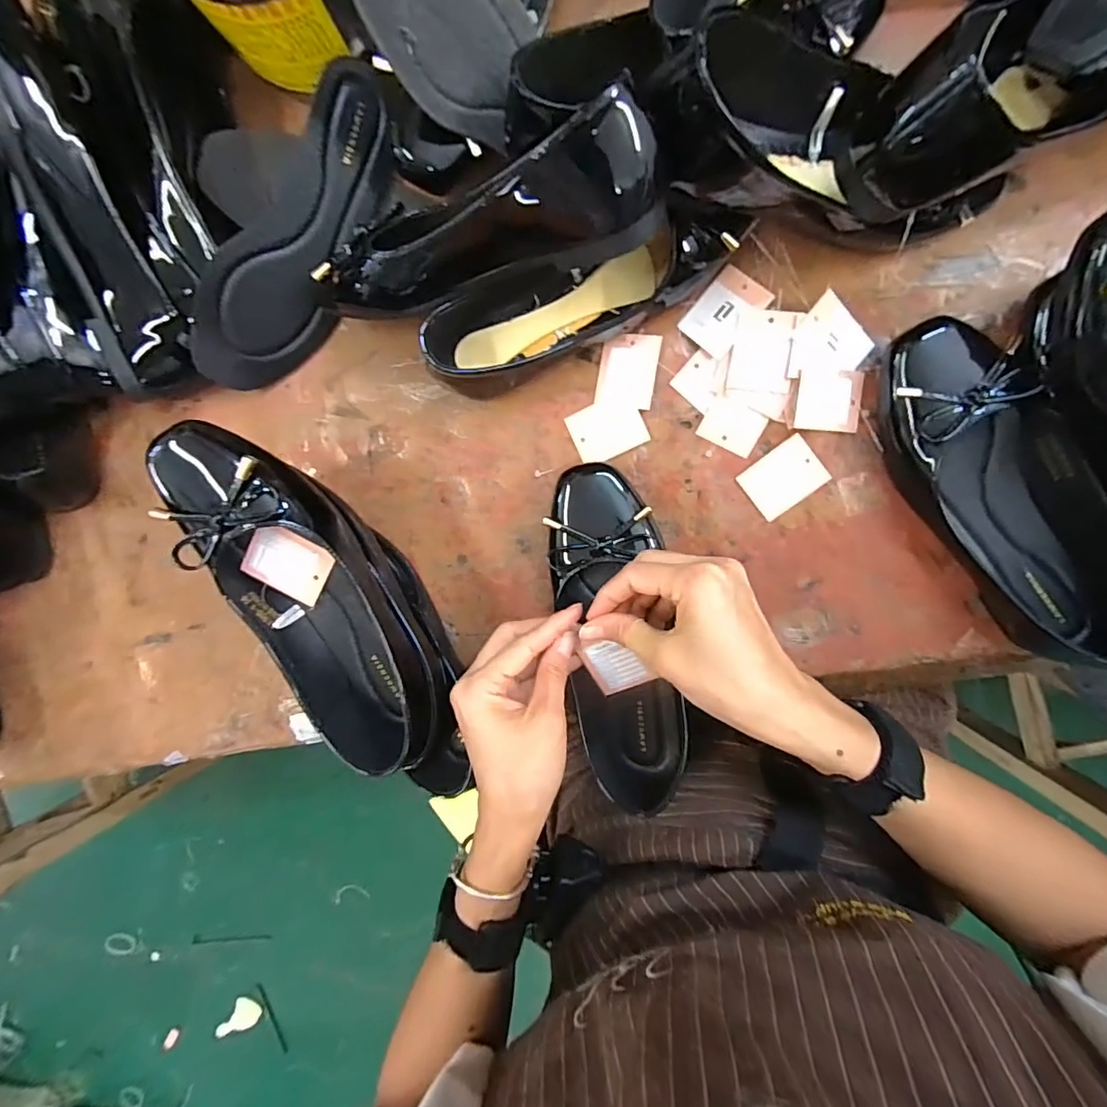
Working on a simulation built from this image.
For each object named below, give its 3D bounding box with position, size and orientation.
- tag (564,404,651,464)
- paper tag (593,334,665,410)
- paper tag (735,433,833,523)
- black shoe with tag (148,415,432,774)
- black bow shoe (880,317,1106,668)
[{"bbox_3d":[0.038,-0.089,0.368,0.049,0.004,0.040,-24,93,9],"label":"tag"},{"bbox_3d":[0.052,-0.128,0.361,0.040,0.005,0.048,10,98,6],"label":"paper tag"},{"bbox_3d":[0.160,-0.052,0.356,0.050,0.004,0.040,-38,90,10],"label":"paper tag"},{"bbox_3d":[-0.151,0.029,0.316,0.076,0.055,0.230,-26,105,9],"label":"black shoe with tag"},{"bbox_3d":[0.280,-0.029,0.315,0.085,0.058,0.237,-23,93,9],"label":"black bow shoe"}]

